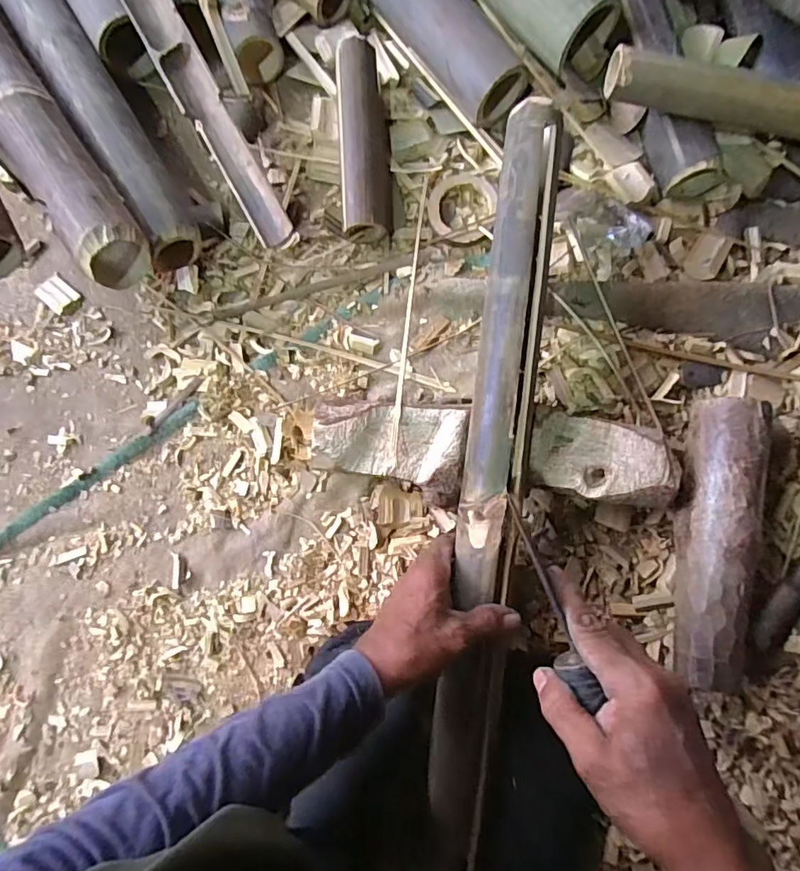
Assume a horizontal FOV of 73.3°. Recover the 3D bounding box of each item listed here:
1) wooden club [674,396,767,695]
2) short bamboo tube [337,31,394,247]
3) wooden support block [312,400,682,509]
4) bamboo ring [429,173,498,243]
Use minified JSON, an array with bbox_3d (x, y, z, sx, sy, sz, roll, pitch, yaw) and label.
[{"bbox_3d":[0.283,0.093,0.482,0.058,0.062,0.244,7,83,4],"label":"wooden club"},{"bbox_3d":[-0.037,-0.307,0.561,0.049,0.054,0.200,-3,82,2],"label":"short bamboo tube"},{"bbox_3d":[0.083,0.020,0.501,0.324,0.057,0.089,5,82,3],"label":"wooden support block"},{"bbox_3d":[0.066,-0.242,0.568,0.068,0.010,0.077,24,84,6],"label":"bamboo ring"}]

